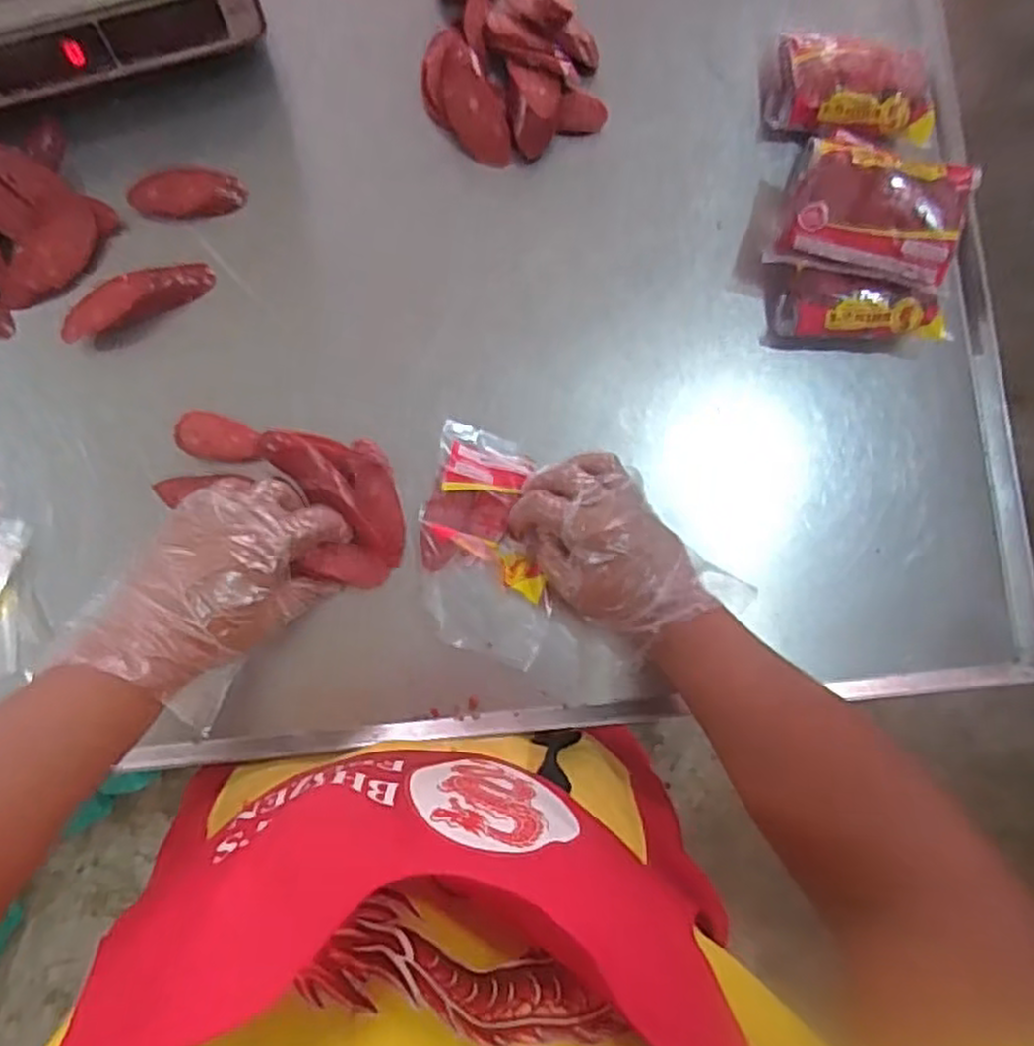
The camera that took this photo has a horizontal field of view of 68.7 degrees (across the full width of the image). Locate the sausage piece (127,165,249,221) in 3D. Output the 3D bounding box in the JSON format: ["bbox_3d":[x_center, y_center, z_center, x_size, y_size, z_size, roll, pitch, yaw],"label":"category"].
[{"bbox_3d":[-0.282,-0.282,0.648,0.092,0.024,0.033,-13,87,-5],"label":"sausage piece"}]

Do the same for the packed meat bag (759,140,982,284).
[{"bbox_3d":[0.292,-0.254,0.619,0.132,0.050,0.099,14,82,-2],"label":"packed meat bag"}]

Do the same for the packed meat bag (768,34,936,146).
[{"bbox_3d":[0.297,-0.385,0.671,0.135,0.038,0.096,3,85,-4],"label":"packed meat bag"}]

